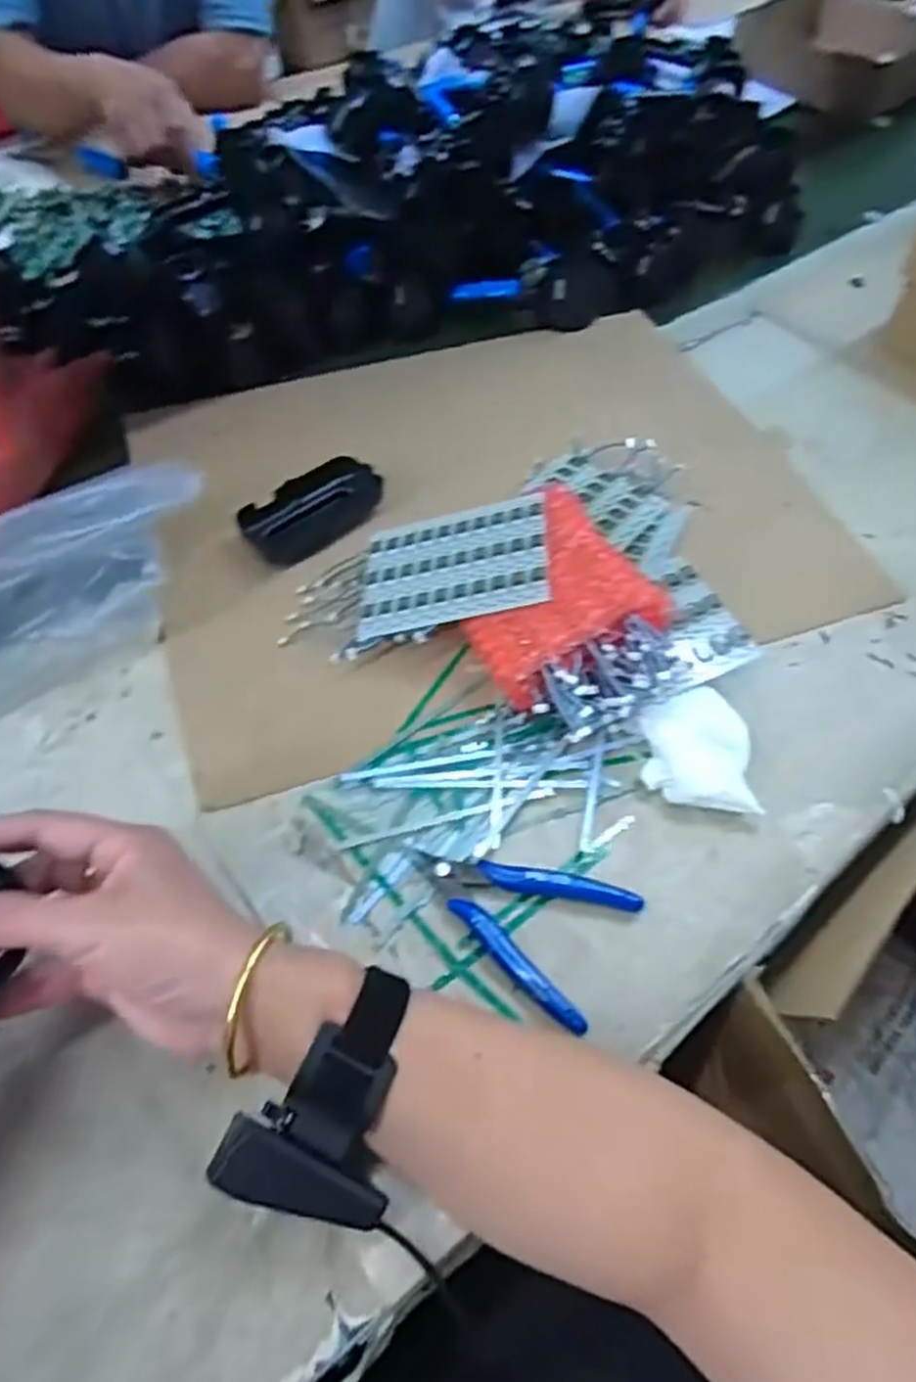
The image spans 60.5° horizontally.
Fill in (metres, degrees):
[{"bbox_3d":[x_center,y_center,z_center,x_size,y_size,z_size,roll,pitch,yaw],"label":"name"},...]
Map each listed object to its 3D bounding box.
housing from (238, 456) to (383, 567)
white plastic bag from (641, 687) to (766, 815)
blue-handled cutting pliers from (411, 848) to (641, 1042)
[{"bbox_3d":[-0.110,-0.137,0.595,0.051,0.029,0.108,37,62,24],"label":"housing"},{"bbox_3d":[0.143,0.037,0.470,0.060,0.027,0.071,2,54,2],"label":"white plastic bag"},{"bbox_3d":[0.030,0.128,0.413,0.121,0.012,0.077,11,55,8],"label":"blue-handled cutting pliers"}]

